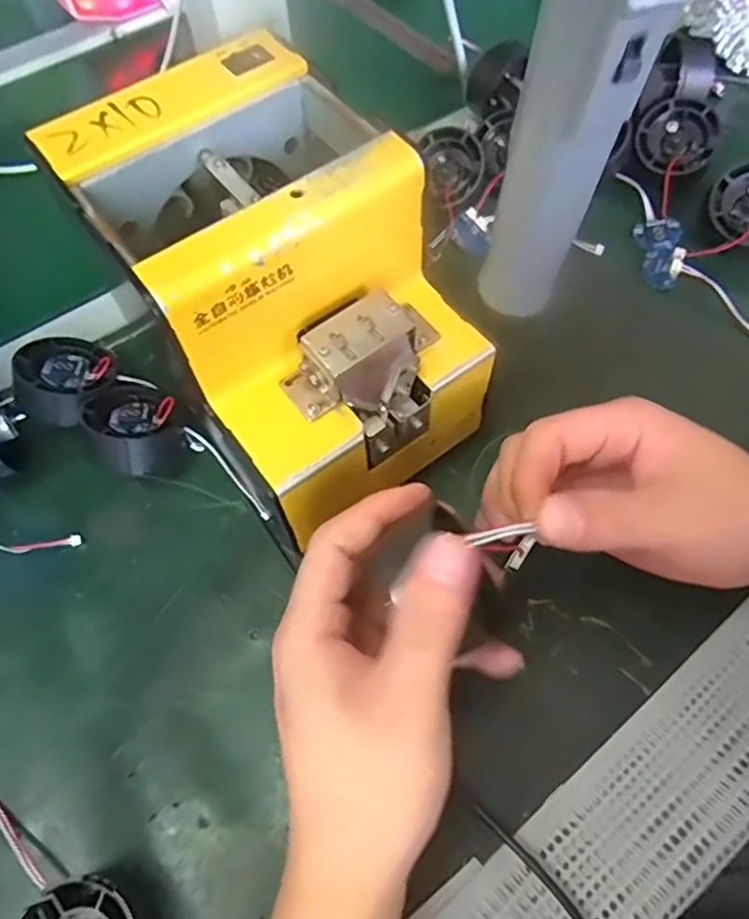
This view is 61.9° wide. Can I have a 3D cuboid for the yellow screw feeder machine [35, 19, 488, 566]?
[{"bbox_3d":[-0.042,-0.074,0.308,0.119,0.150,0.171,-35,66,-15],"label":"yellow screw feeder machine"}]

